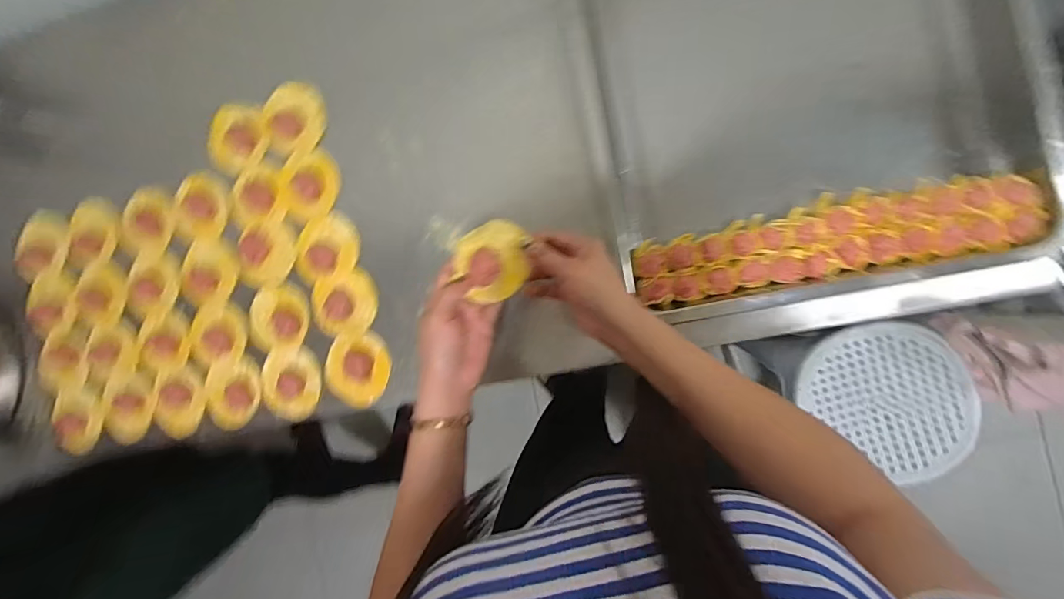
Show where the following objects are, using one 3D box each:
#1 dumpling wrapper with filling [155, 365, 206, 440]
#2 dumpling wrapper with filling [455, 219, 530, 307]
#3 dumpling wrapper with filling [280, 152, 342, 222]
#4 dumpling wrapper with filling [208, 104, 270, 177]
[{"bbox_3d":[-0.473,0.138,0.635,0.073,0.012,0.093,17,94,9],"label":"dumpling wrapper with filling"},{"bbox_3d":[-0.037,-0.037,0.446,0.069,0.023,0.075,0,91,10],"label":"dumpling wrapper with filling"},{"bbox_3d":[-0.277,-0.141,0.592,0.076,0.014,0.082,4,92,10],"label":"dumpling wrapper with filling"},{"bbox_3d":[-0.380,-0.207,0.607,0.089,0.012,0.089,0,91,10],"label":"dumpling wrapper with filling"}]

